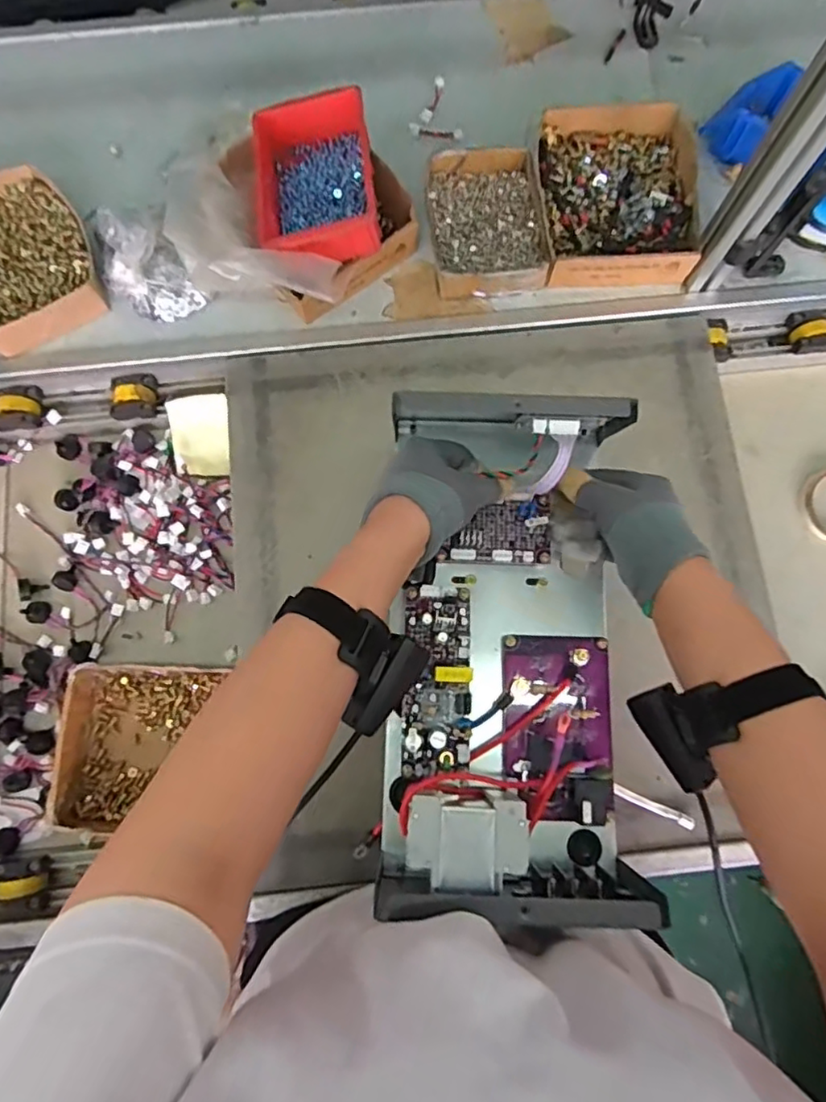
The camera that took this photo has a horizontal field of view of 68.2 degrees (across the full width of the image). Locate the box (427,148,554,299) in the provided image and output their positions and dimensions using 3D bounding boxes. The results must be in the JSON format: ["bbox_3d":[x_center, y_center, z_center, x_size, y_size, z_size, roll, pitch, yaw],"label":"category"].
[{"bbox_3d":[0.088,-0.413,0.771,0.139,0.046,0.200,-6,78,-2],"label":"box"}]

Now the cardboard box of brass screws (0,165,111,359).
[{"bbox_3d":[-0.490,-0.370,0.770,0.164,0.050,0.229,-28,80,-6],"label":"cardboard box of brass screws"}]

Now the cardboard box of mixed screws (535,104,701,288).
[{"bbox_3d":[0.254,-0.452,0.780,0.196,0.055,0.251,-1,78,-1],"label":"cardboard box of mixed screws"}]

